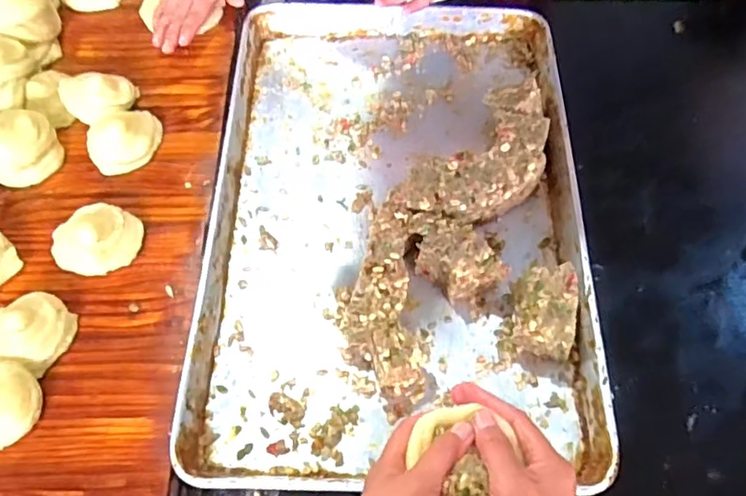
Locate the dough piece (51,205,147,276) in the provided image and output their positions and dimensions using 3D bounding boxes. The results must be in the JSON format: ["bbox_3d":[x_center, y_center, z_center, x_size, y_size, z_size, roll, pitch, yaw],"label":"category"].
[{"bbox_3d":[-0.297,-0.013,0.611,0.081,0.032,0.085,0,64,0],"label":"dough piece"}]

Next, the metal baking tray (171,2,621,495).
[{"bbox_3d":[0.027,-0.055,0.659,0.403,0.071,0.611,-1,63,4],"label":"metal baking tray"}]

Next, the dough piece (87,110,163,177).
[{"bbox_3d":[-0.292,-0.129,0.672,0.081,0.033,0.071,-15,64,-7],"label":"dough piece"}]

